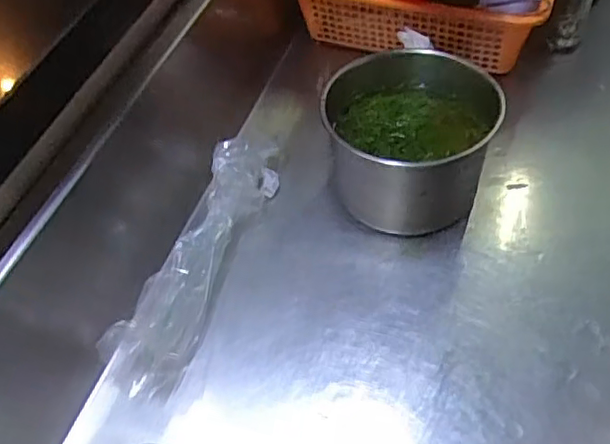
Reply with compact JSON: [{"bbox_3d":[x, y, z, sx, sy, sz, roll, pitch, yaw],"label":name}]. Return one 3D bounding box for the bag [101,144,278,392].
[{"bbox_3d":[-0.091,0.022,0.560,0.059,0.047,0.280,13,54,17],"label":"bag"}]

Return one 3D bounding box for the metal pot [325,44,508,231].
[{"bbox_3d":[0.099,-0.071,0.580,0.157,0.106,0.153,-2,51,6],"label":"metal pot"}]

